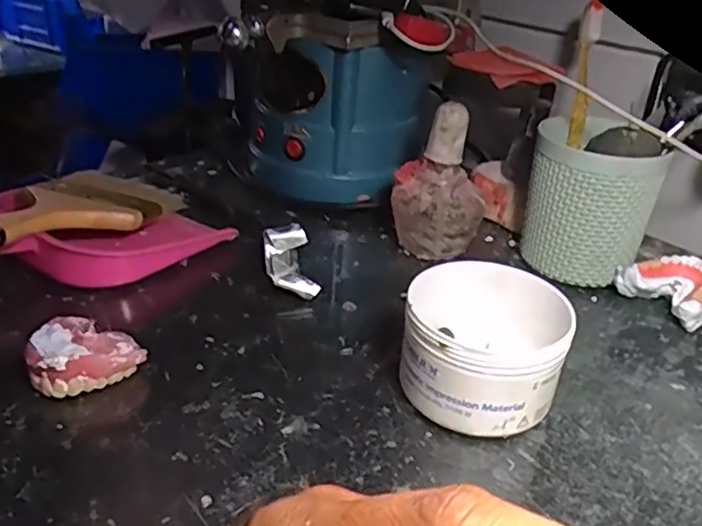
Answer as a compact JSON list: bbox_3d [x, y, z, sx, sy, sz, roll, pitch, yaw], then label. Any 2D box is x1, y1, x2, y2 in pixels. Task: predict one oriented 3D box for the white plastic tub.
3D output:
[{"bbox_3d":[0.074,0.046,0.386,0.084,0.067,0.089,3,30,-2],"label":"white plastic tub"}]

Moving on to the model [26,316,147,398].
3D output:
[{"bbox_3d":[-0.161,0.052,0.386,0.061,0.027,0.052,19,33,24],"label":"model"}]

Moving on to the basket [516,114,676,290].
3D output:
[{"bbox_3d":[0.181,-0.046,0.521,0.093,0.112,0.087,11,30,12],"label":"basket"}]

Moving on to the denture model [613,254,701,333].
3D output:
[{"bbox_3d":[0.238,0.020,0.491,0.055,0.035,0.062,-16,35,-31],"label":"denture model"}]

